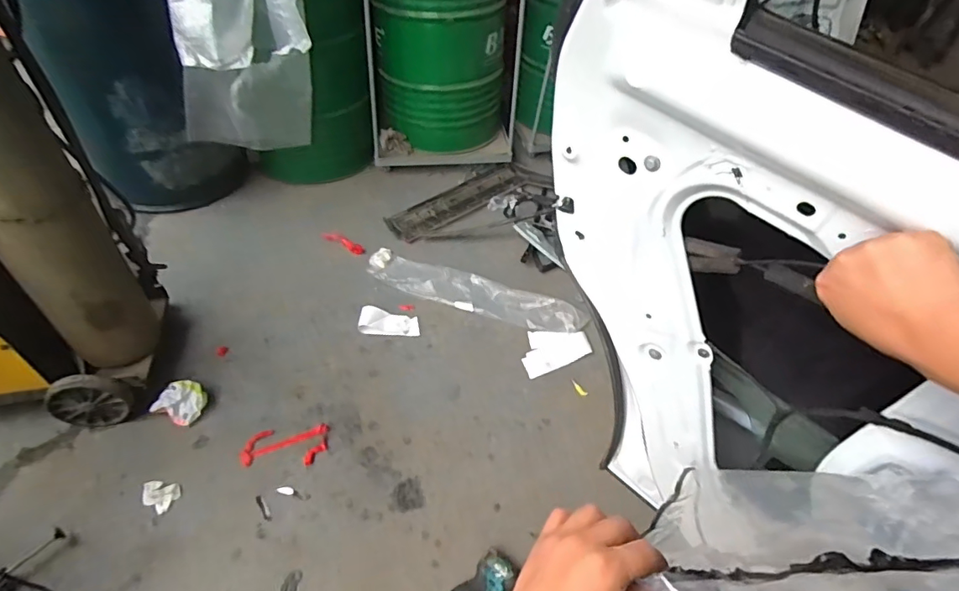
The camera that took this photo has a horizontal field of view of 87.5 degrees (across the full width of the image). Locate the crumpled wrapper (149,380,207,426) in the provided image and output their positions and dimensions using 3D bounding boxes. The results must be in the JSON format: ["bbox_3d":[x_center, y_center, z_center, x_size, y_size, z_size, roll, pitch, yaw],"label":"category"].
[{"bbox_3d":[-0.854,0.300,1.438,0.136,0.032,0.125,18,49,10],"label":"crumpled wrapper"}]

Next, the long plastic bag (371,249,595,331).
[{"bbox_3d":[-0.026,-0.012,1.825,0.819,0.026,0.171,18,49,10],"label":"long plastic bag"}]

